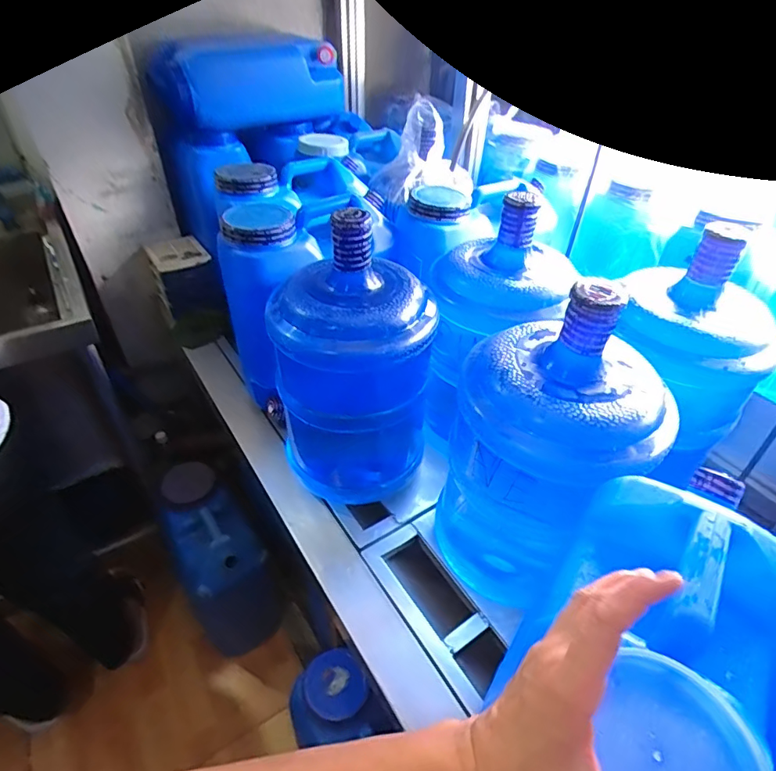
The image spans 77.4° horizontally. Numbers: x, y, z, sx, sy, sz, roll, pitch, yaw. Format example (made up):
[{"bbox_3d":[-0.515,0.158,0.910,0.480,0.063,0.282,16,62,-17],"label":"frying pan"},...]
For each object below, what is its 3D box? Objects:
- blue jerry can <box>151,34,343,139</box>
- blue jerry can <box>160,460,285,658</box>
[{"bbox_3d":[-0.340,-0.790,1.268,0.459,0.204,0.192,-21,46,-24],"label":"blue jerry can"},{"bbox_3d":[-0.426,0.457,1.245,0.185,0.413,0.344,-25,47,-27],"label":"blue jerry can"}]

